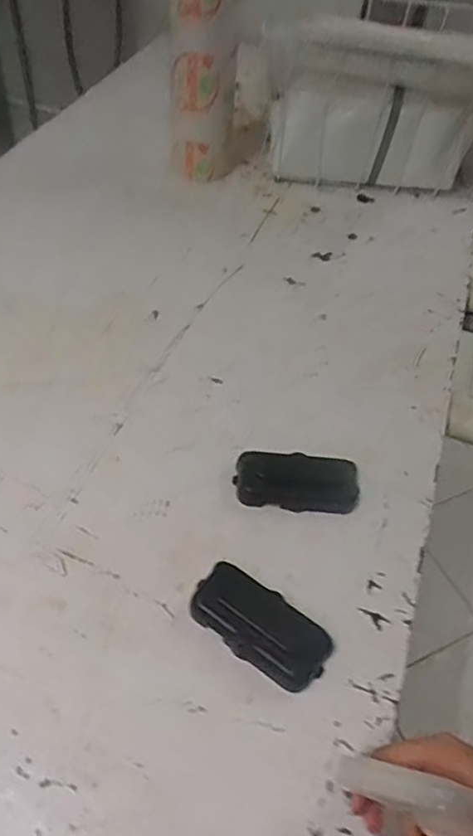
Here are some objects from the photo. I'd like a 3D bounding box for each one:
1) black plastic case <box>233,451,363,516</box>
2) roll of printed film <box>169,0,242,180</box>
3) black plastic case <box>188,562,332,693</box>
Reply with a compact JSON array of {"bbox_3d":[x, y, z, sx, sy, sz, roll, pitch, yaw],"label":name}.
[{"bbox_3d":[0.055,0.056,0.565,0.109,0.020,0.050,3,50,-1],"label":"black plastic case"},{"bbox_3d":[-0.042,-0.458,0.797,0.088,0.322,0.086,-1,50,-4],"label":"roll of printed film"},{"bbox_3d":[0.018,0.154,0.475,0.105,0.024,0.053,32,55,22],"label":"black plastic case"}]

